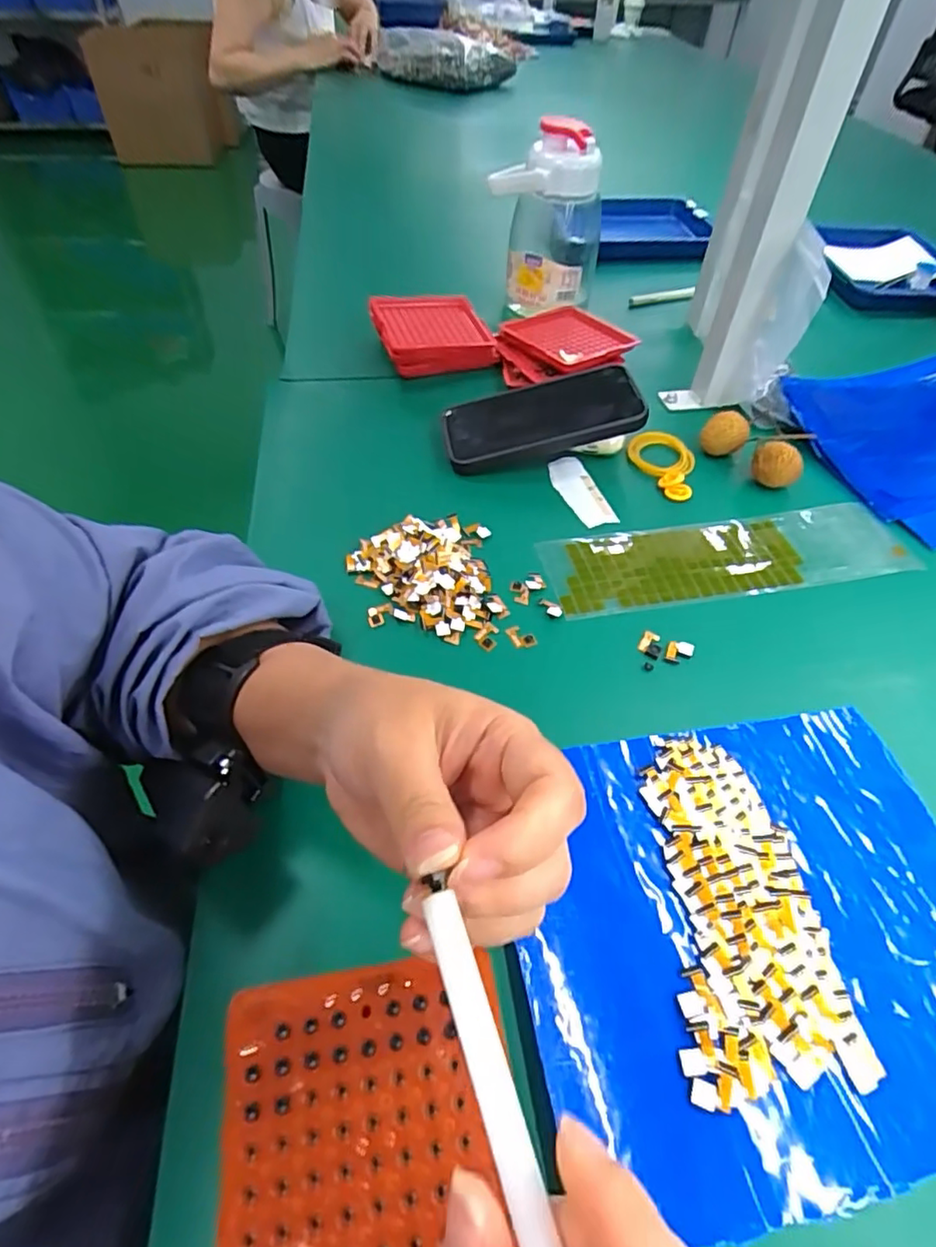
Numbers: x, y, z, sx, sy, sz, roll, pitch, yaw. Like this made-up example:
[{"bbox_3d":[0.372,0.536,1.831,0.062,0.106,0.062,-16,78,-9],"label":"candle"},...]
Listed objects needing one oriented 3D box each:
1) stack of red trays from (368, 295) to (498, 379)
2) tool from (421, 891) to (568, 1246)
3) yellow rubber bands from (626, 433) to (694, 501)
[{"bbox_3d":[-0.036,-0.280,0.583,0.106,0.037,0.095,-15,53,-14],"label":"stack of red trays"},{"bbox_3d":[0.007,0.103,0.128,0.011,0.006,0.087,-14,62,-14],"label":"tool"},{"bbox_3d":[0.158,-0.132,0.492,0.055,0.012,0.066,16,51,10],"label":"yellow rubber bands"}]

